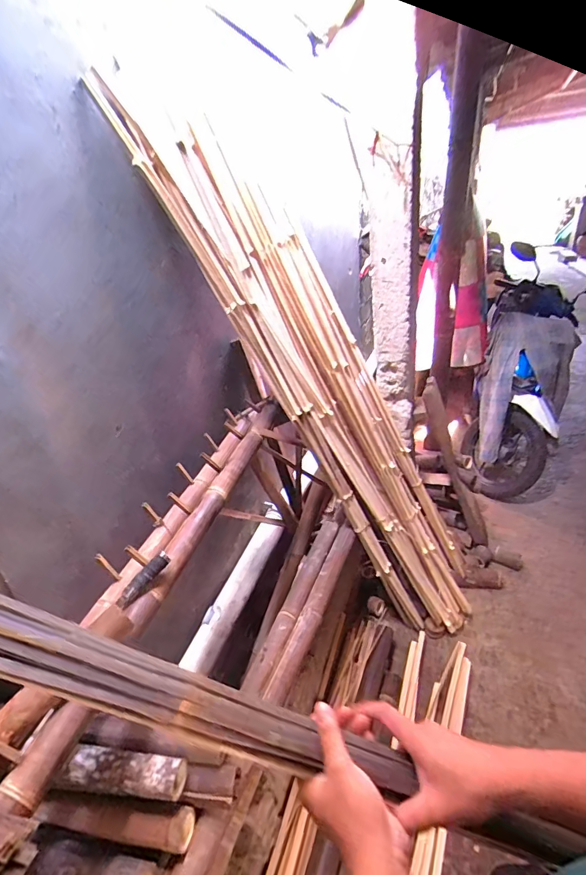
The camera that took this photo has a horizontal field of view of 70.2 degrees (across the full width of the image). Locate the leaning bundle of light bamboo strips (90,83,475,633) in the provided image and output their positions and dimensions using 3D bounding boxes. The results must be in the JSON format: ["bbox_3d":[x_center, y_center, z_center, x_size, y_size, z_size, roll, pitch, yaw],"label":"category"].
[{"bbox_3d":[0.164,-0.120,1.452,0.452,2.074,0.140,-40,23,-21],"label":"leaning bundle of light bamboo strips"}]

